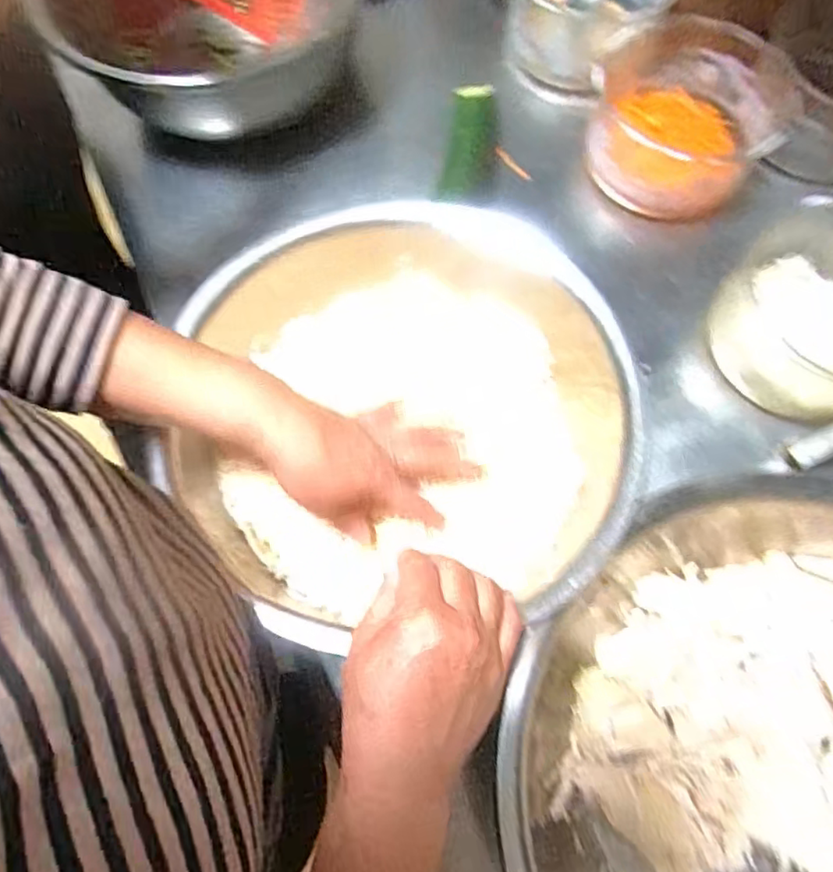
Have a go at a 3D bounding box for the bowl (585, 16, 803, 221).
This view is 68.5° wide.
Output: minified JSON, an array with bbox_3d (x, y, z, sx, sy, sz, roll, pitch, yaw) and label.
[{"bbox_3d":[0.271,-0.315,0.612,0.174,0.085,0.173,0,70,1],"label":"bowl"}]

